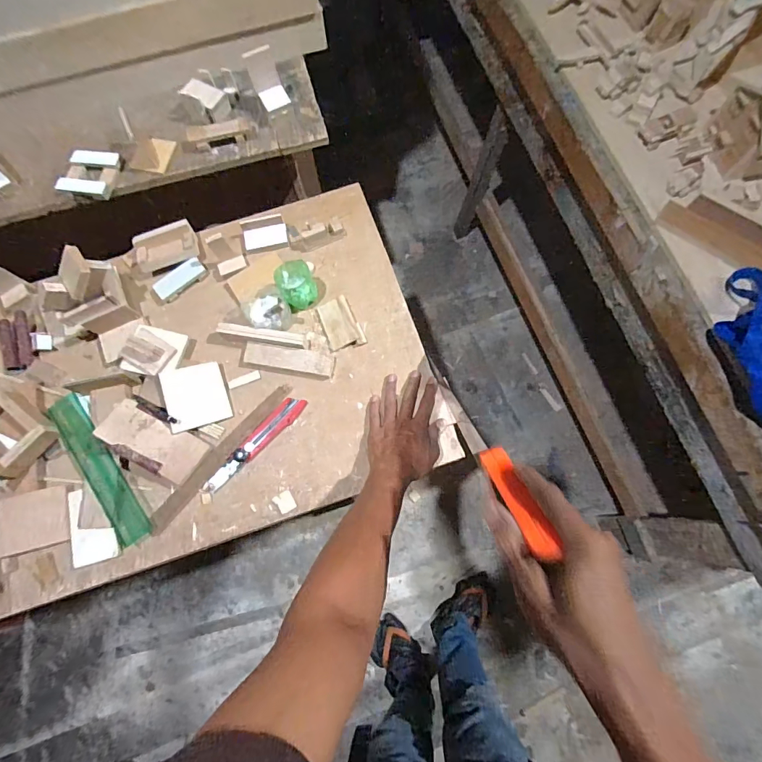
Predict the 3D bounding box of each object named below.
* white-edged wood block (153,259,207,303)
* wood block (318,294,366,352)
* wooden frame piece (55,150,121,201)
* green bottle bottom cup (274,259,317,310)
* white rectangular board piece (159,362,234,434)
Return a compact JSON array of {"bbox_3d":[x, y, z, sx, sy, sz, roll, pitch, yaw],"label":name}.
[{"bbox_3d":[-0.338,-0.171,0.694,0.088,0.017,0.035,-40,75,-9],"label":"white-edged wood block"},{"bbox_3d":[-0.066,-0.094,0.668,0.057,0.012,0.089,-22,73,-4],"label":"wood block"},{"bbox_3d":[-0.527,-0.379,0.747,0.096,0.018,0.091,11,75,3],"label":"wooden frame piece"},{"bbox_3d":[-0.136,-0.159,0.658,0.056,0.063,0.057,-1,73,3],"label":"green bottle bottom cup"},{"bbox_3d":[-0.285,0.023,0.632,0.087,0.005,0.095,-16,79,-19],"label":"white rectangular board piece"}]

